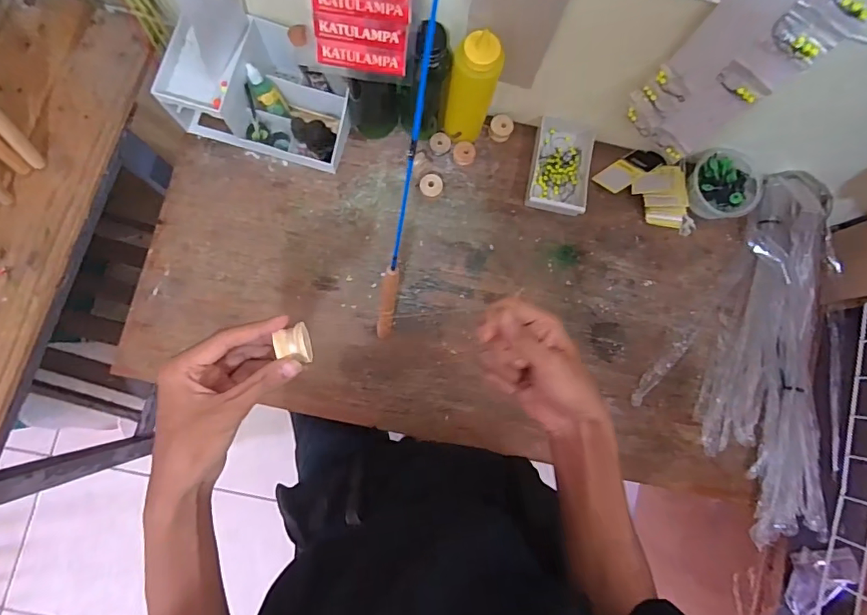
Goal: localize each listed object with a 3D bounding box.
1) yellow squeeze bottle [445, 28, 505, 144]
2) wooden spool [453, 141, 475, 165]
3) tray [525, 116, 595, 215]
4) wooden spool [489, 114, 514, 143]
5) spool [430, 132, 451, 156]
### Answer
[{"bbox_3d":[0.048,-0.281,0.626,0.062,0.190,0.051,15,81,-2],"label":"yellow squeeze bottle"},{"bbox_3d":[0.046,-0.231,0.705,0.032,0.020,0.031,1,82,-4],"label":"wooden spool"},{"bbox_3d":[0.191,-0.213,0.712,0.089,0.034,0.147,11,81,-3],"label":"tray"},{"bbox_3d":[0.102,-0.271,0.716,0.035,0.029,0.032,1,82,-4],"label":"wooden spool"},{"bbox_3d":[0.010,-0.245,0.705,0.031,0.014,0.030,1,82,-4],"label":"spool"}]

